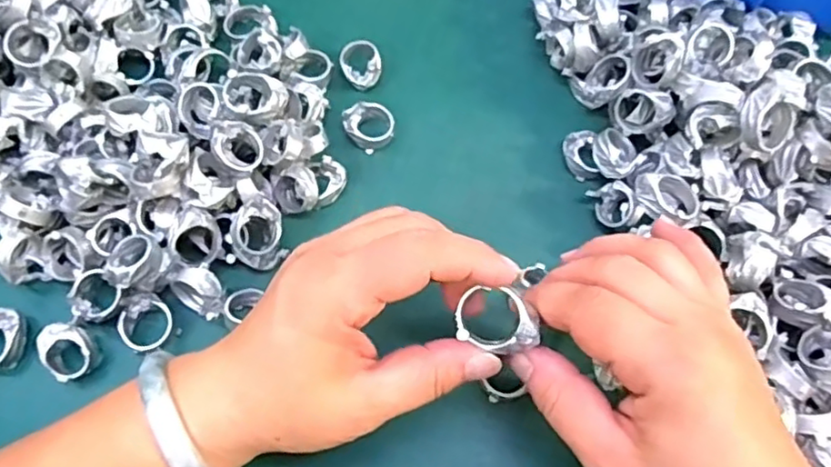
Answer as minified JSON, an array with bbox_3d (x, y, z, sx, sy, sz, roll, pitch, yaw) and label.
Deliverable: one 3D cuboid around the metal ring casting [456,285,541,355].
[{"bbox_3d":[0.031,0.032,0.236,0.032,0.011,0.022,21,69,8],"label":"metal ring casting"}]

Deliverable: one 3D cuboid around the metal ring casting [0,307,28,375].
[{"bbox_3d":[-0.203,0.051,0.306,0.022,0.020,0.029,18,69,7],"label":"metal ring casting"}]

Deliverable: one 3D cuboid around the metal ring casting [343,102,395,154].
[{"bbox_3d":[-0.026,-0.061,0.353,0.025,0.013,0.026,-41,74,-15],"label":"metal ring casting"}]

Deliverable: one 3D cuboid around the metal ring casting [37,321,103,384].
[{"bbox_3d":[-0.167,0.057,0.303,0.027,0.014,0.024,30,71,11],"label":"metal ring casting"}]

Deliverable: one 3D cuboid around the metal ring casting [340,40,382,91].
[{"bbox_3d":[-0.032,-0.099,0.369,0.023,0.014,0.029,-12,69,-5],"label":"metal ring casting"}]

